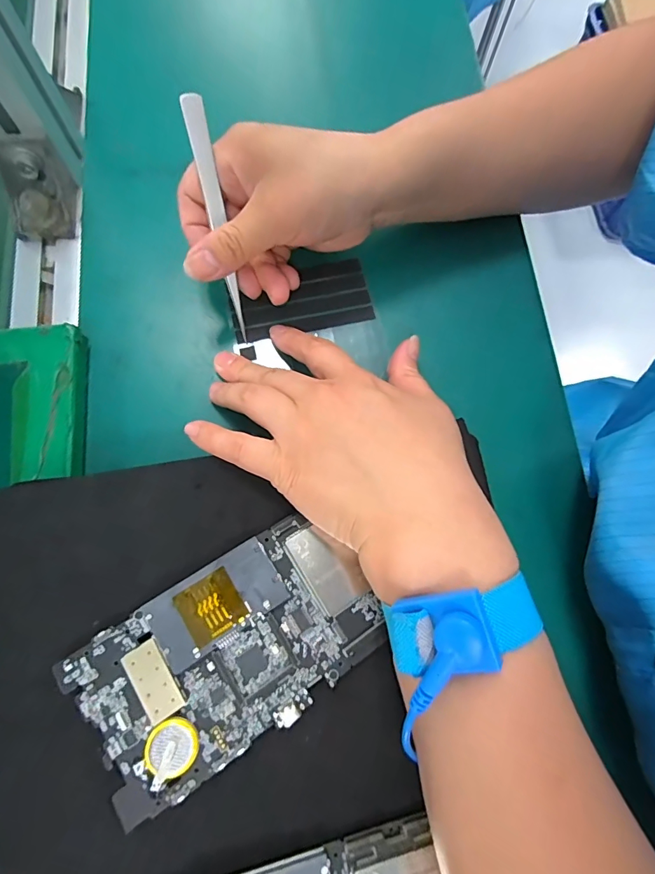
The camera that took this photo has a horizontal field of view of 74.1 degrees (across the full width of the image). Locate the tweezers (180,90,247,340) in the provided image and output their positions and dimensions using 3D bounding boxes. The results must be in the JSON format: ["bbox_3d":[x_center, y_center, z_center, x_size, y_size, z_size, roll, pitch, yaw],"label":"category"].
[{"bbox_3d":[-0.060,-0.116,0.241,0.011,0.119,0.004,-11,30,-5],"label":"tweezers"}]

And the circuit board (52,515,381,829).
[{"bbox_3d":[-0.040,0.091,0.188,0.123,0.011,0.072,-31,79,-10],"label":"circuit board"}]

